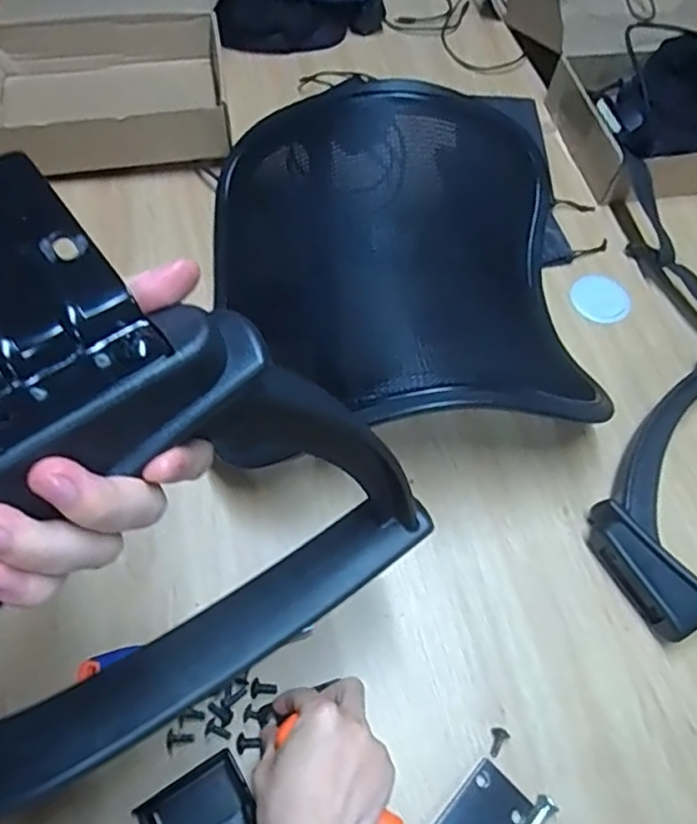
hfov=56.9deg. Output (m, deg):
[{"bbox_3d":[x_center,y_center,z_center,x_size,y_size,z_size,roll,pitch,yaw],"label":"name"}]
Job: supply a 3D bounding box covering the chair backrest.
[{"bbox_3d":[0.044,-0.168,0.678,0.372,0.123,0.392,-8,62,-8],"label":"chair backrest"}]

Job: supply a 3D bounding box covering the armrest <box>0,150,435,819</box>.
[{"bbox_3d":[-0.115,0.036,0.322,0.270,0.231,0.185,-32,68,-19],"label":"armrest"}]

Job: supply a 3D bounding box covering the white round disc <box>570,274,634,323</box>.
[{"bbox_3d":[0.292,-0.133,0.740,0.069,0.006,0.071,2,61,-3],"label":"white round disc"}]

